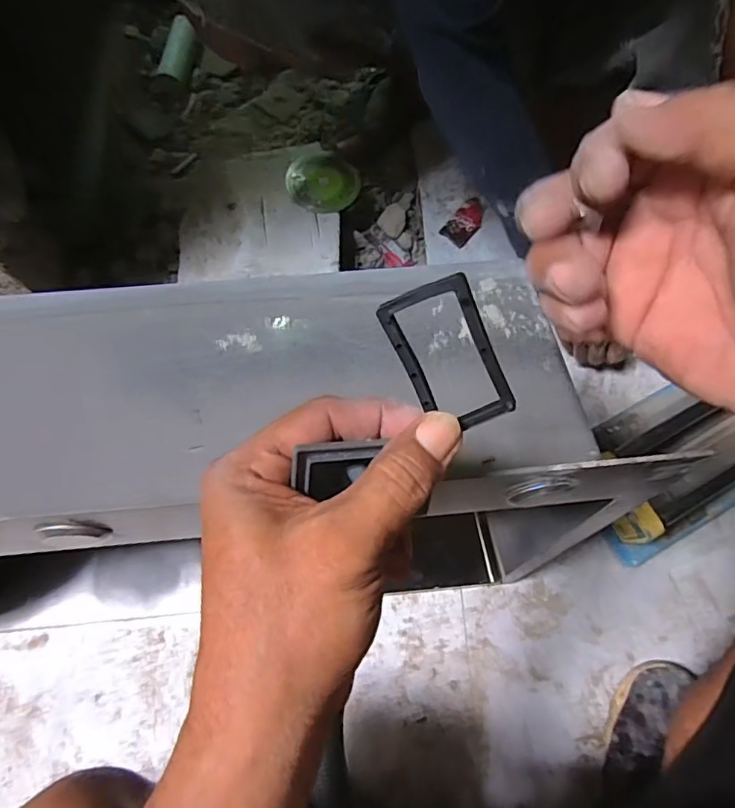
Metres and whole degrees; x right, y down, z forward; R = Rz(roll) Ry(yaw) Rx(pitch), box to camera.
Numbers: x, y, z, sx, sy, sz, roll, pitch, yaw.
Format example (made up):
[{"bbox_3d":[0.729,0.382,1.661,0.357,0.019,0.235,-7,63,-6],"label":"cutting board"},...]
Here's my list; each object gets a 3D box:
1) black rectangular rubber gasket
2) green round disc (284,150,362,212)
[{"bbox_3d":[0.031,-0.016,0.208,0.034,0.006,0.060,-19,113,19],"label":"black rectangular rubber gasket"},{"bbox_3d":[-0.066,-0.322,0.790,0.098,0.011,0.106,0,73,-1],"label":"green round disc"}]

